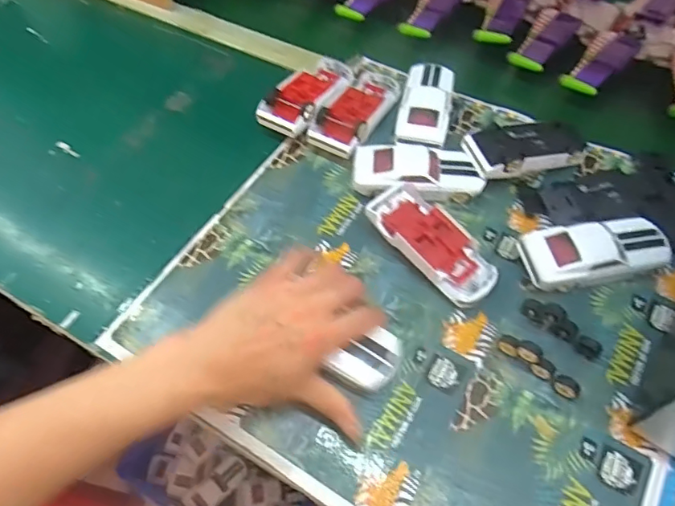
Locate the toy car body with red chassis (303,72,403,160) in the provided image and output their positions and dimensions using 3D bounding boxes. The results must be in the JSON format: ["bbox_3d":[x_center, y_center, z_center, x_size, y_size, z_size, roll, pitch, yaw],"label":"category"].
[{"bbox_3d":[0.023,-0.158,0.567,0.058,0.033,0.135,27,62,17],"label":"toy car body with red chassis"}]

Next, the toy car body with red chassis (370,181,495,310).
[{"bbox_3d":[0.085,-0.006,0.464,0.053,0.031,0.125,-37,64,-20],"label":"toy car body with red chassis"}]

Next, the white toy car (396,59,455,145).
[{"bbox_3d":[0.099,-0.166,0.571,0.054,0.034,0.128,10,59,8],"label":"white toy car"}]

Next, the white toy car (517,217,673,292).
[{"bbox_3d":[0.230,-0.001,0.458,0.131,0.035,0.051,-11,58,-5],"label":"white toy car"}]

